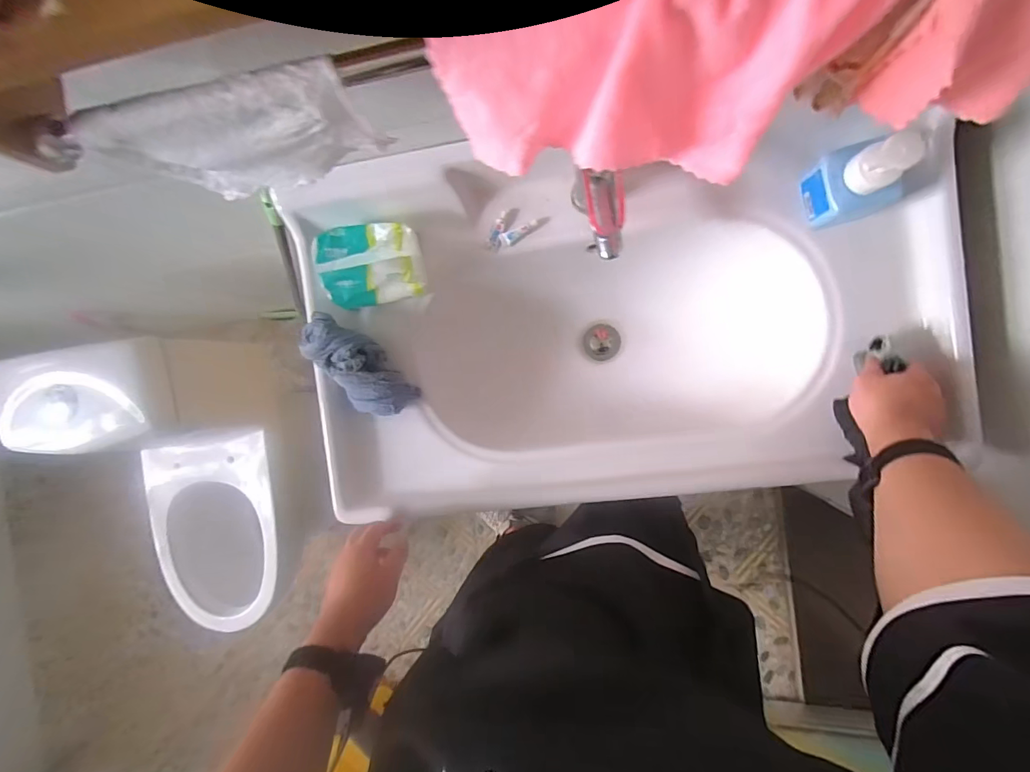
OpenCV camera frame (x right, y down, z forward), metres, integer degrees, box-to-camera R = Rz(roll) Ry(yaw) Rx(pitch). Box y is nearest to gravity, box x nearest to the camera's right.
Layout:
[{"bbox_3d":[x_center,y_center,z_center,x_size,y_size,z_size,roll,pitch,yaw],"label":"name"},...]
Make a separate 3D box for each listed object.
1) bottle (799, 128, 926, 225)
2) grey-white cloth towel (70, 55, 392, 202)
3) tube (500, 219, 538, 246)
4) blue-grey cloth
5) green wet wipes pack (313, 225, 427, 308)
[{"bbox_3d":[0.380,-0.224,0.497,0.072,0.110,0.071,-8,92,9],"label":"bottle"},{"bbox_3d":[-0.196,-0.180,0.332,0.186,0.096,0.015,-6,76,13],"label":"grey-white cloth towel"},{"bbox_3d":[0.006,-0.204,0.606,0.052,0.010,0.020,-21,90,9],"label":"tube"},{"bbox_3d":[-0.211,-0.023,0.606,0.166,0.043,0.083,43,98,-10],"label":"blue-grey cloth"},{"bbox_3d":[-0.188,-0.160,0.593,0.130,0.068,0.102,-13,91,9],"label":"green wet wipes pack"}]

